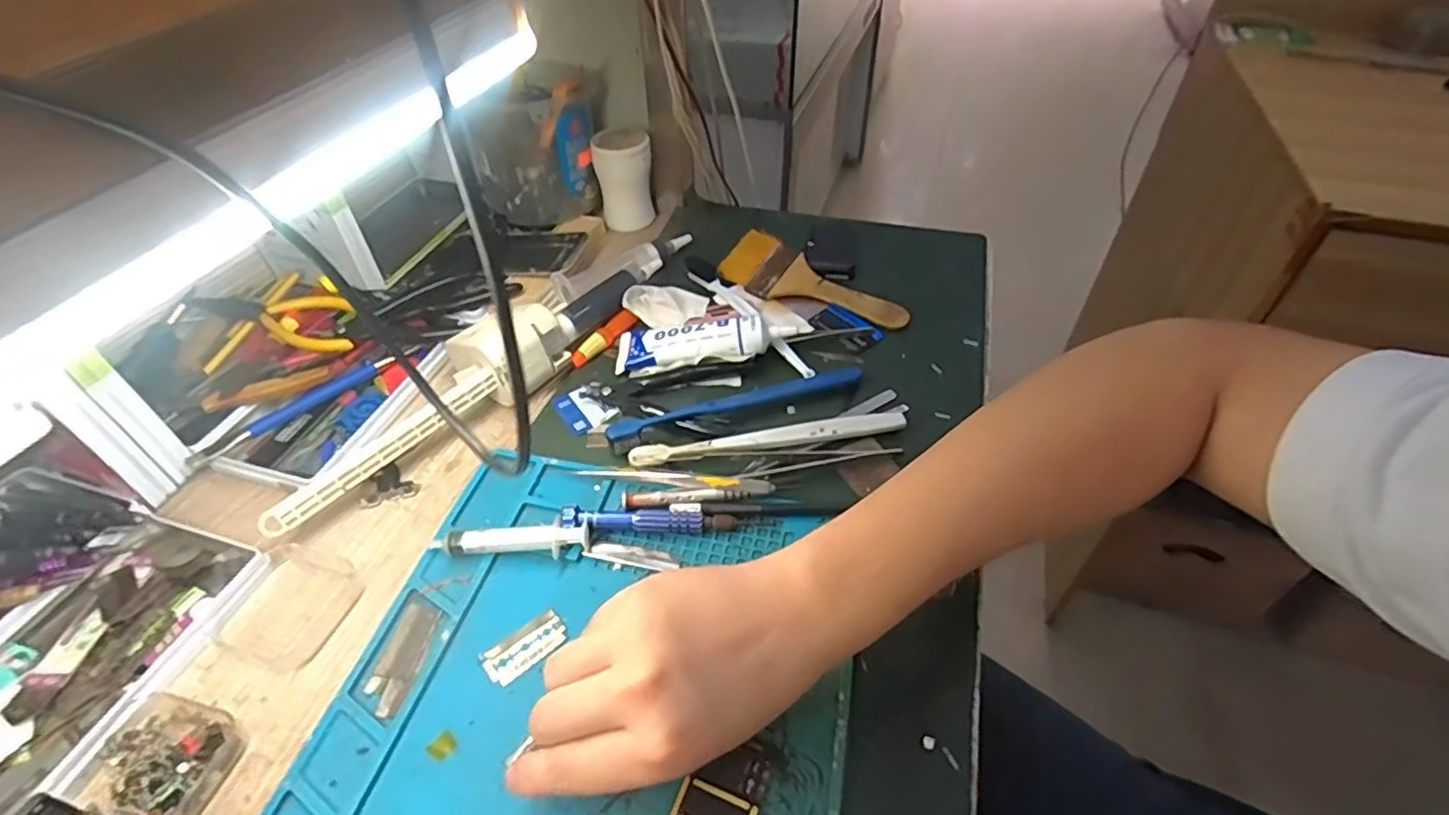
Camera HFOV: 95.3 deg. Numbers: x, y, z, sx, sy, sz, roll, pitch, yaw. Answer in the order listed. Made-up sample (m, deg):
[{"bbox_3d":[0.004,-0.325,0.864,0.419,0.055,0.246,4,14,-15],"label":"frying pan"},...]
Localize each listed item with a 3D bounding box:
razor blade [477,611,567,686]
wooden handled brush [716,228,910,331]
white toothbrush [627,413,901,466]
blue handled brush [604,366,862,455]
[{"bbox_3d":[-0.104,0.123,0.343,0.042,0.004,0.022,-31,53,-27],"label":"razor blade"},{"bbox_3d":[0.072,-0.101,0.552,0.160,0.022,0.060,30,53,27],"label":"wooden handled brush"},{"bbox_3d":[0.030,0.022,0.437,0.181,0.011,0.017,-7,46,-6],"label":"white toothbrush"},{"bbox_3d":[0.010,-0.004,0.463,0.186,0.015,0.023,-15,47,-13],"label":"blue handled brush"}]

